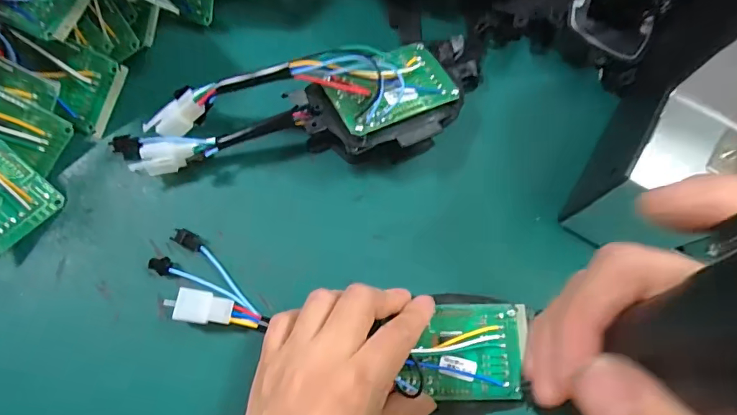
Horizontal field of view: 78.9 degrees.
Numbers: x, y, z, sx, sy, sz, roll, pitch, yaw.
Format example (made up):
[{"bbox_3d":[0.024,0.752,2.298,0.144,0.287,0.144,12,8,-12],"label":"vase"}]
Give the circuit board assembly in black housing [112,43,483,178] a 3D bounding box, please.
[{"bbox_3d":[-0.040,-0.064,0.269,0.228,0.038,0.069,-9,73,-3],"label":"circuit board assembly in black housing"}]

